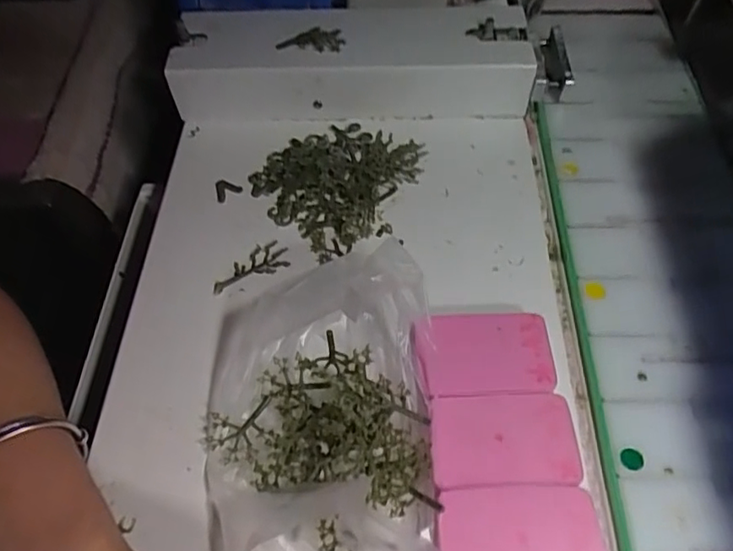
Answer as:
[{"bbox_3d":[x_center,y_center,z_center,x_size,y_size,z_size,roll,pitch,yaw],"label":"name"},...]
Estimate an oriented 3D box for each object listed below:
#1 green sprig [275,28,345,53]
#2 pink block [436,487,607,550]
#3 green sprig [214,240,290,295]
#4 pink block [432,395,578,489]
[{"bbox_3d":[-0.040,-0.166,0.409,0.047,0.010,0.022,-14,57,-9],"label":"green sprig"},{"bbox_3d":[0.068,0.120,0.258,0.072,0.020,0.045,-3,56,3],"label":"pink block"},{"bbox_3d":[-0.073,-0.007,0.360,0.048,0.006,0.024,-17,56,-7],"label":"green sprig"},{"bbox_3d":[0.067,0.083,0.284,0.069,0.018,0.044,-3,55,3],"label":"pink block"}]

